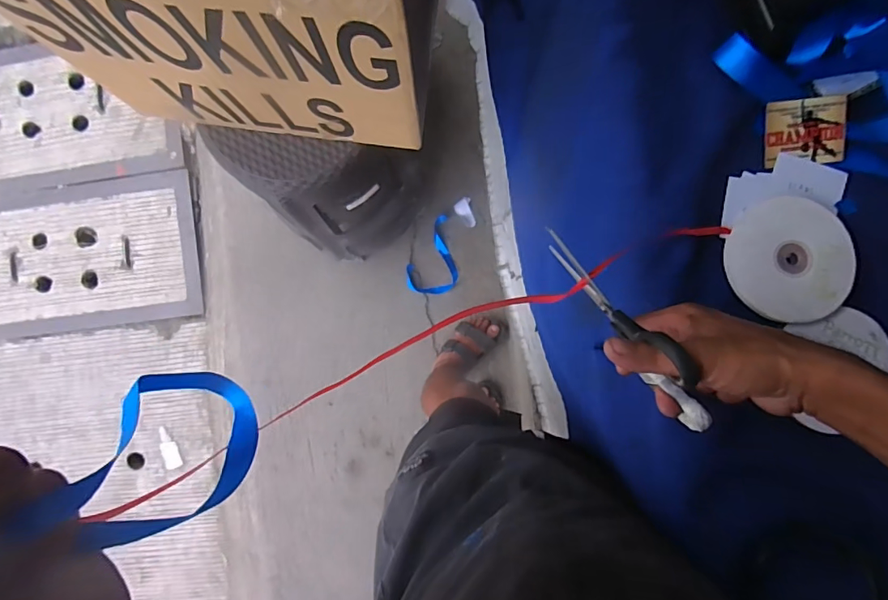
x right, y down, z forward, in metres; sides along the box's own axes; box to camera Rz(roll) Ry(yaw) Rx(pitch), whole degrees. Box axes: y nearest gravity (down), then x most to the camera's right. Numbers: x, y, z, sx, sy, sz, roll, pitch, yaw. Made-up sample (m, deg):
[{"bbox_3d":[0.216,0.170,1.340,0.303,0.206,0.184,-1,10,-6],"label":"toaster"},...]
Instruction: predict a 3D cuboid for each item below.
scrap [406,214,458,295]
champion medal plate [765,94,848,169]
[{"bbox_3d":[-0.044,-0.127,1.370,0.149,0.029,0.223,-11,87,-2],"label":"scrap"},{"bbox_3d":[0.317,-0.148,0.405,0.065,0.005,0.055,-4,99,9],"label":"champion medal plate"}]

